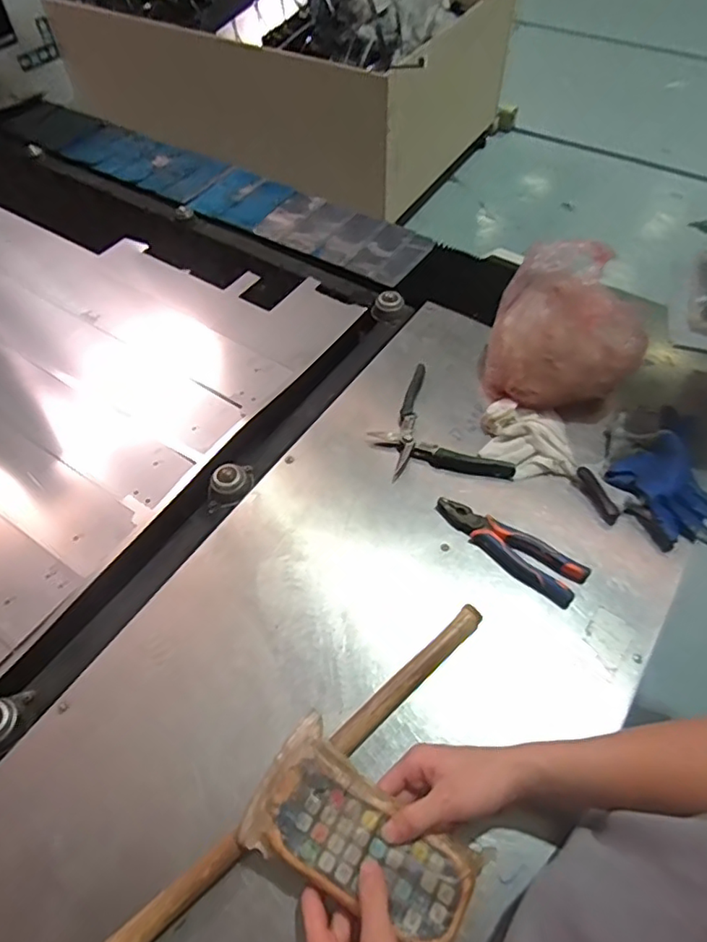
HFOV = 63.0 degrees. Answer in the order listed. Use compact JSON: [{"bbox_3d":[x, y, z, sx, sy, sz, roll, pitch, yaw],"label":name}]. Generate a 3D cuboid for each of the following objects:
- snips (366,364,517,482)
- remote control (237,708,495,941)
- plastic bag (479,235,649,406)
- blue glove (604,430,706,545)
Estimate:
[{"bbox_3d":[0.109,-0.048,0.819,0.151,0.030,0.222,-29,59,-18],"label":"snips"},{"bbox_3d":[0.007,0.324,0.507,0.199,0.026,0.112,31,59,15],"label":"remote control"},{"bbox_3d":[0.285,-0.182,0.789,0.198,0.245,0.094,28,60,19],"label":"plastic bag"},{"bbox_3d":[0.413,0.022,0.739,0.103,0.047,0.148,-35,65,-20],"label":"blue glove"}]

